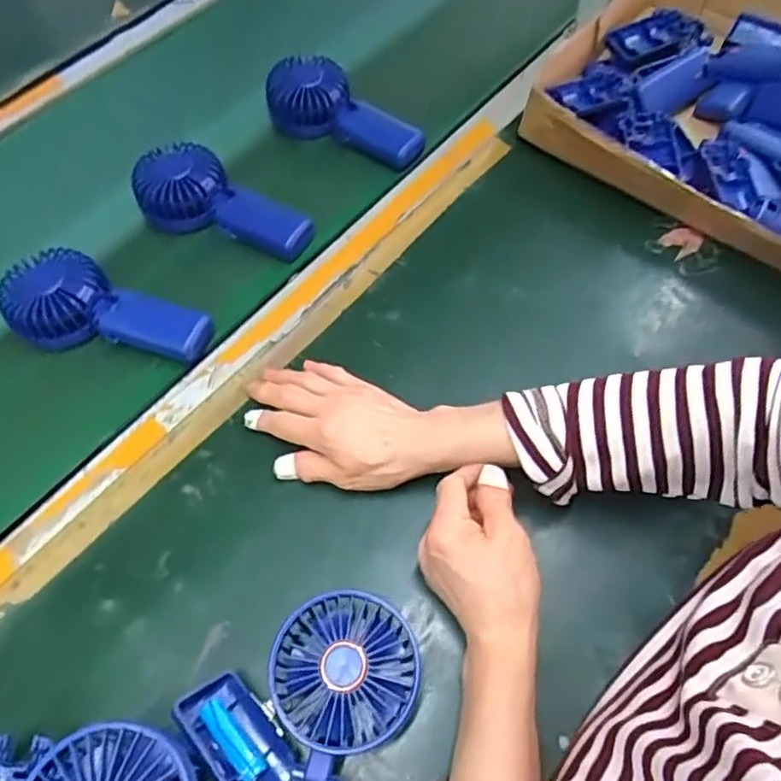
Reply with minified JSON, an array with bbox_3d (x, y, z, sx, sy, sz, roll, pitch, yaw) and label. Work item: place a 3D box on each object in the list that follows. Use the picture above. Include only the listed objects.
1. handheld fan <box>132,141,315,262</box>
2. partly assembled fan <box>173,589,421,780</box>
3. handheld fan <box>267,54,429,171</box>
[{"bbox_3d":[-0.163,-0.174,0.581,0.187,0.043,0.079,31,66,20],"label":"handheld fan"},{"bbox_3d":[-0.055,0.195,0.356,0.118,0.048,0.151,12,61,11],"label":"partly assembled fan"},{"bbox_3d":[-0.047,-0.279,0.633,0.081,0.042,0.190,-40,64,-18],"label":"handheld fan"}]

